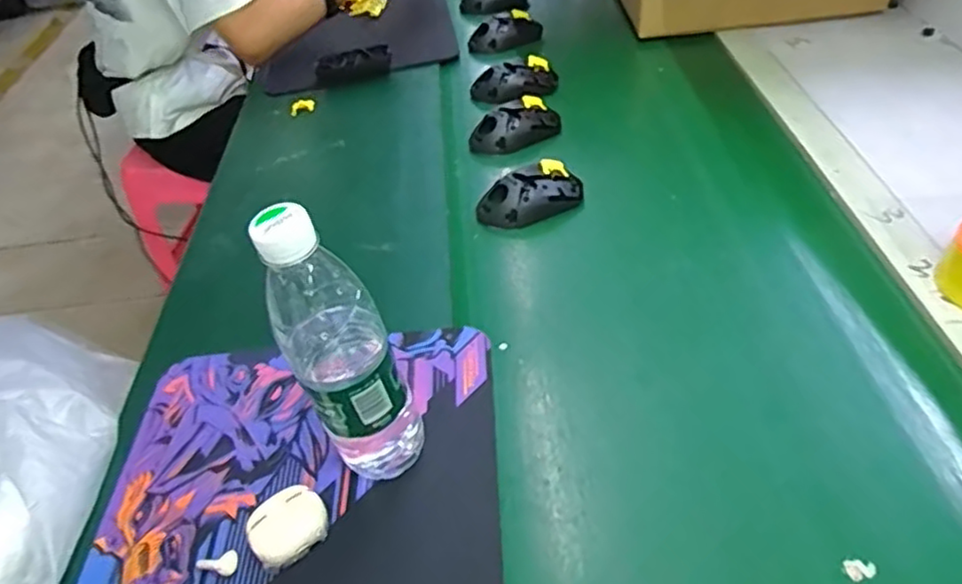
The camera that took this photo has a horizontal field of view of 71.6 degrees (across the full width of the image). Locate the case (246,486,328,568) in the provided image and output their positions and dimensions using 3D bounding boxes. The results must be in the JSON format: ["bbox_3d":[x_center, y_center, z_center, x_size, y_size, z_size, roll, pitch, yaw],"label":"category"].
[{"bbox_3d":[-0.133,0.165,0.466,0.051,0.026,0.044,-24,48,-16],"label":"case"}]

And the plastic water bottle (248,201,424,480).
[{"bbox_3d":[-0.087,0.046,0.436,0.070,0.236,0.058,-12,45,-4],"label":"plastic water bottle"}]

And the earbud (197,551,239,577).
[{"bbox_3d":[-0.184,0.189,0.463,0.032,0.012,0.014,-11,44,15],"label":"earbud"}]

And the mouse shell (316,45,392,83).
[{"bbox_3d":[-0.185,-0.334,0.980,0.106,0.033,0.047,-6,45,2],"label":"mouse shell"}]

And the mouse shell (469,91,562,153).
[{"bbox_3d":[0.047,-0.204,0.817,0.116,0.036,0.072,-32,50,-23],"label":"mouse shell"}]

